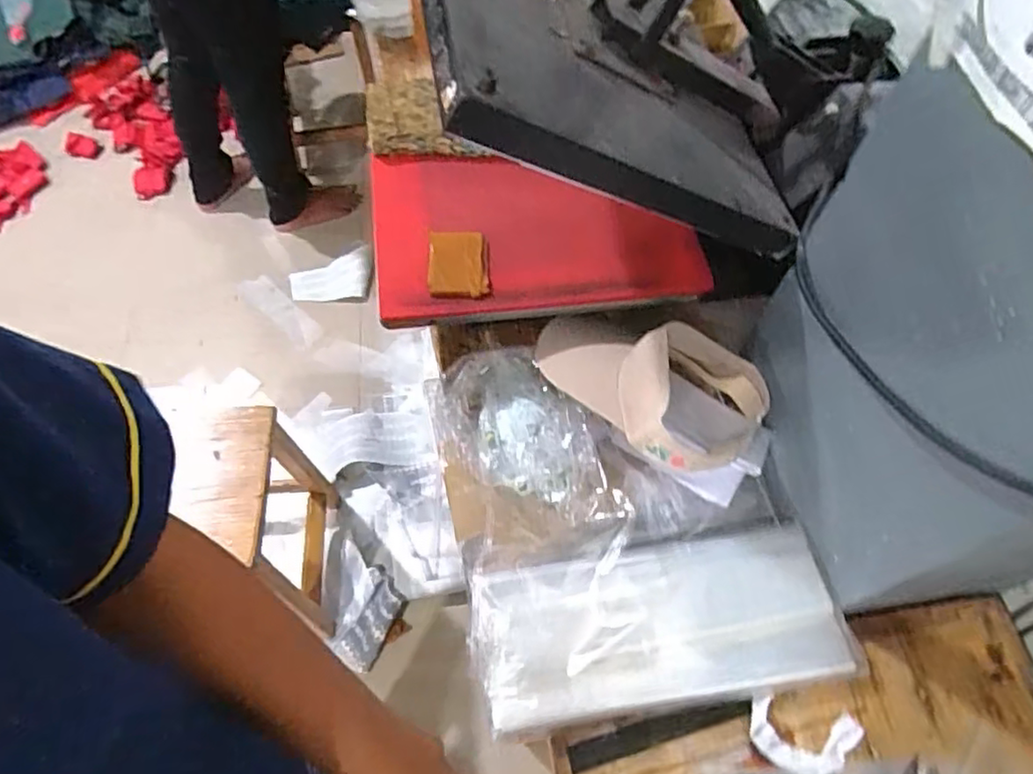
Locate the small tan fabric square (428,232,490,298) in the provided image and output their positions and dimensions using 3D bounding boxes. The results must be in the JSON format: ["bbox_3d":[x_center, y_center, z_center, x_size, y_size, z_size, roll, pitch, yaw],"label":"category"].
[{"bbox_3d":[-0.067,-0.143,0.747,0.067,0.018,0.099,-2,60,-3],"label":"small tan fabric square"}]

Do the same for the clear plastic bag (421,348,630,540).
[{"bbox_3d":[0.004,0.062,0.741,0.181,0.052,0.218,-11,61,-8],"label":"clear plastic bag"}]

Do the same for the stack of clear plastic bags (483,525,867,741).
[{"bbox_3d":[0.141,0.227,0.640,0.355,0.031,0.153,-8,61,-6],"label":"stack of clear plastic bags"}]

